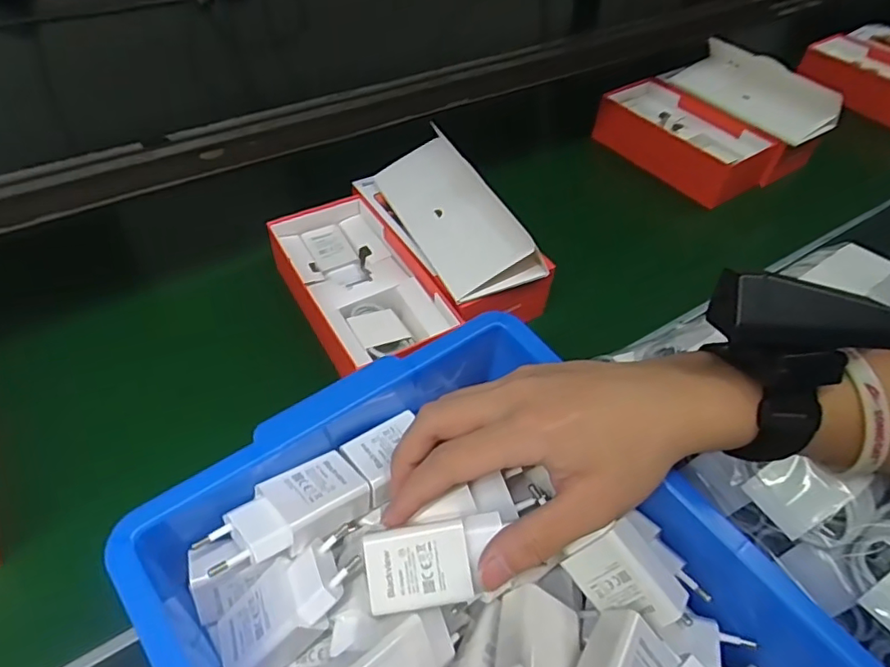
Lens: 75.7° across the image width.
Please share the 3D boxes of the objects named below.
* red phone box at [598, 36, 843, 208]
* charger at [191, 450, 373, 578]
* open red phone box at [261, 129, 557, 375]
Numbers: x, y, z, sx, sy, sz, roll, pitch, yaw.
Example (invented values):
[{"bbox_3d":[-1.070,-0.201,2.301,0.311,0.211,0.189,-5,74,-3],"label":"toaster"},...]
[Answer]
[{"bbox_3d":[0.303,-0.243,0.637,0.174,0.095,0.207,-28,55,-25],"label":"red phone box"},{"bbox_3d":[-0.079,0.091,0.289,0.081,0.022,0.036,-20,50,-37],"label":"charger"},{"bbox_3d":[-0.038,-0.066,0.468,0.185,0.072,0.181,-20,52,-20],"label":"open red phone box"}]

